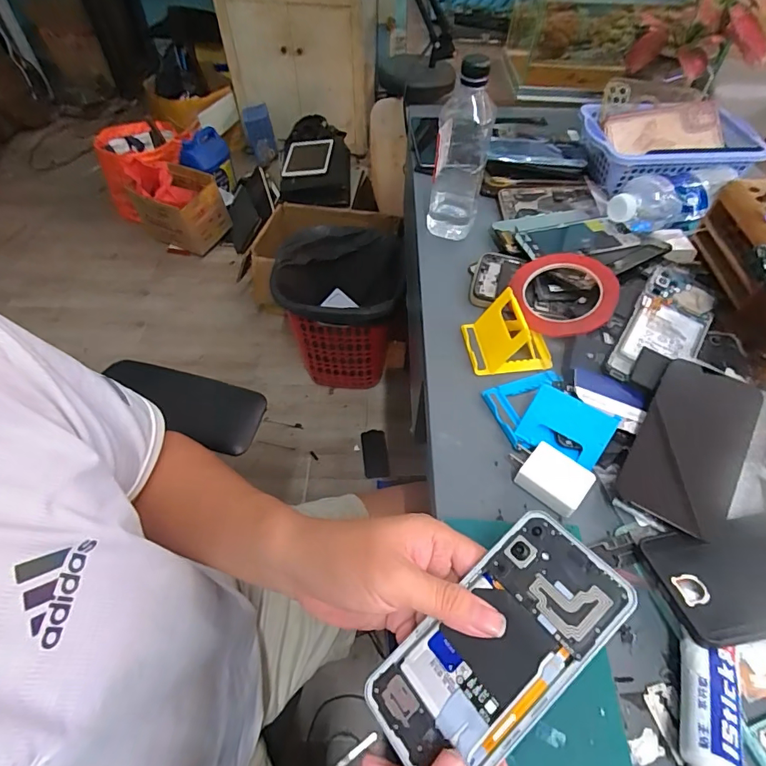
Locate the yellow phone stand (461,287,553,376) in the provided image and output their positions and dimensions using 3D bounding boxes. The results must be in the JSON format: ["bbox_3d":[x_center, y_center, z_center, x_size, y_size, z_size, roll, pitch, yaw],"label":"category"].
[{"bbox_3d":[0.131,-0.054,0.463,0.084,0.046,0.072,-3,53,-3],"label":"yellow phone stand"}]

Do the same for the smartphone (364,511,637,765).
[{"bbox_3d":[0.068,0.155,0.268,0.160,0.004,0.077,-42,52,-9],"label":"smartphone"}]

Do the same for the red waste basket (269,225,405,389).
[{"bbox_3d":[-0.116,-0.187,1.273,0.322,0.361,0.321,9,53,6],"label":"red waste basket"}]

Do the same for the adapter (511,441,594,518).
[{"bbox_3d":[0.138,0.080,0.380,0.064,0.023,0.045,36,60,23],"label":"adapter"}]

